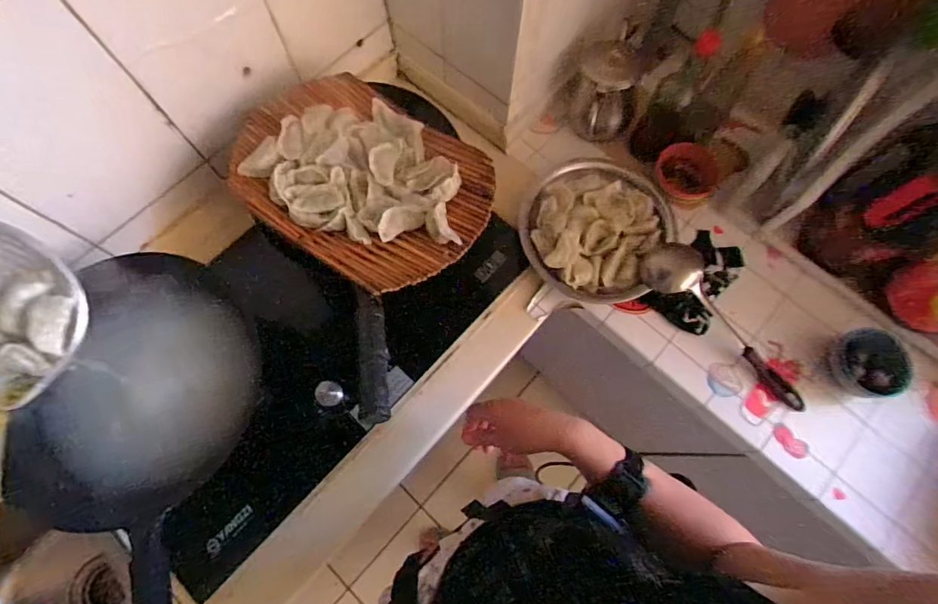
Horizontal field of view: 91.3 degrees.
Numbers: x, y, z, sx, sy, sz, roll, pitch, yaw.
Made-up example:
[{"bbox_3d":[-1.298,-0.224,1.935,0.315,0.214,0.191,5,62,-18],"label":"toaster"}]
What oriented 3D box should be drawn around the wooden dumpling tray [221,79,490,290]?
[{"bbox_3d":[-0.150,-0.176,0.653,0.363,0.033,0.260,36,75,10],"label":"wooden dumpling tray"}]

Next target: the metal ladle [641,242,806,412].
[{"bbox_3d":[0.414,0.034,0.725,0.088,0.061,0.337,-41,77,-12],"label":"metal ladle"}]

